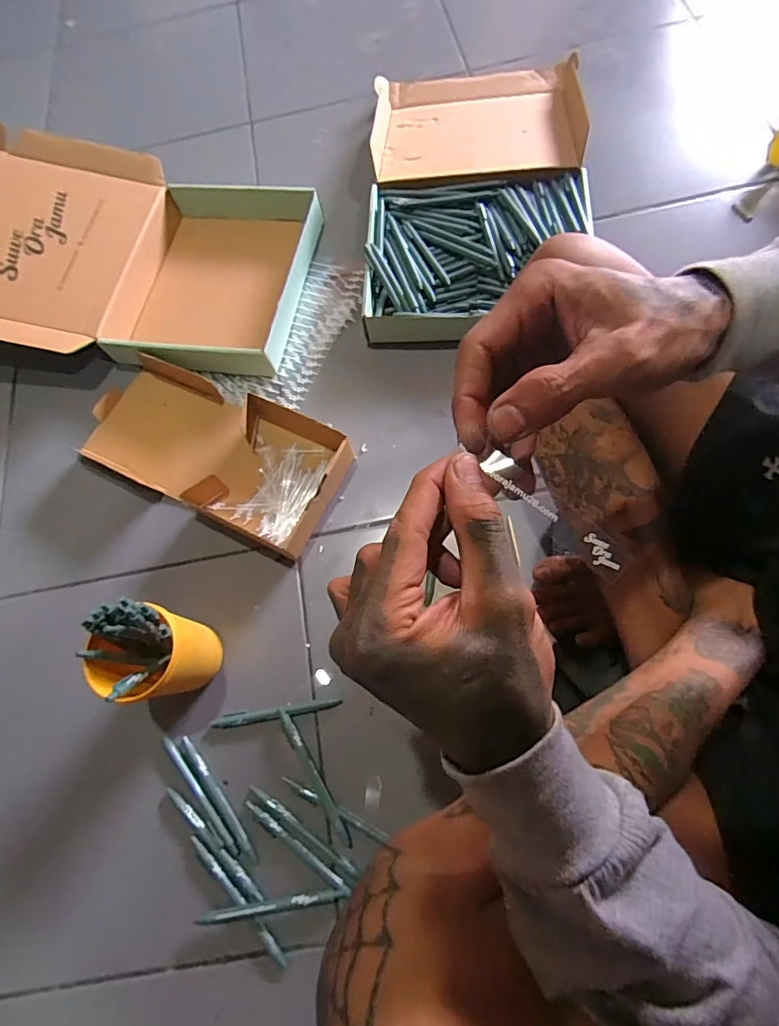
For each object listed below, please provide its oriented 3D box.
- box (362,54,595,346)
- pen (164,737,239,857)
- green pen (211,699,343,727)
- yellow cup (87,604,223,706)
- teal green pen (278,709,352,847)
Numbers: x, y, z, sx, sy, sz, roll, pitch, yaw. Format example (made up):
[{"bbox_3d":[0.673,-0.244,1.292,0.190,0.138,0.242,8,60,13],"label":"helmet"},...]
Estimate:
[{"bbox_3d":[0.129,-0.494,0.730,0.313,0.077,0.537,2,71,3],"label":"box"},{"bbox_3d":[-0.201,0.297,0.508,0.012,0.007,0.137,-40,74,-10],"label":"pen"},{"bbox_3d":[-0.125,0.220,0.530,0.143,0.011,0.013,-8,71,-1],"label":"green pen"},{"bbox_3d":[-0.236,0.150,0.504,0.088,0.121,0.083,-2,70,5],"label":"yellow cup"},{"bbox_3d":[-0.079,0.274,0.503,0.016,0.013,0.144,-33,73,-9],"label":"teal green pen"}]

